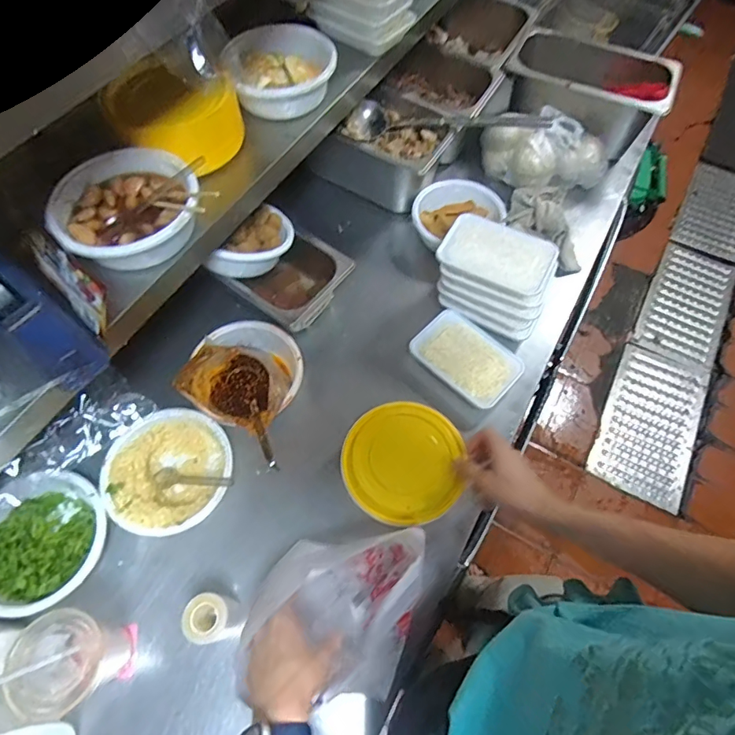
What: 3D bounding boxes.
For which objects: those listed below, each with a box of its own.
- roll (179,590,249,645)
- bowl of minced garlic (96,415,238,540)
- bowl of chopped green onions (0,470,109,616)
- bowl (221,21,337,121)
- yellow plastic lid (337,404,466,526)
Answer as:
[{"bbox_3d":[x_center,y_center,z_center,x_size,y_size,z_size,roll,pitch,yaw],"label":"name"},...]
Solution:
[{"bbox_3d":[-0.184,0.302,0.574,0.054,0.087,0.051,1,63,-1],"label":"roll"},{"bbox_3d":[-0.275,0.149,0.670,0.163,0.059,0.164,1,63,-1],"label":"bowl of minced garlic"},{"bbox_3d":[-0.430,0.226,0.624,0.168,0.062,0.168,1,63,-1],"label":"bowl of chopped green onions"},{"bbox_3d":[-0.127,-0.443,0.708,0.156,0.059,0.150,1,63,-1],"label":"bowl"},{"bbox_3d":[0.051,0.128,0.650,0.165,0.023,0.161,1,63,-1],"label":"yellow plastic lid"}]

